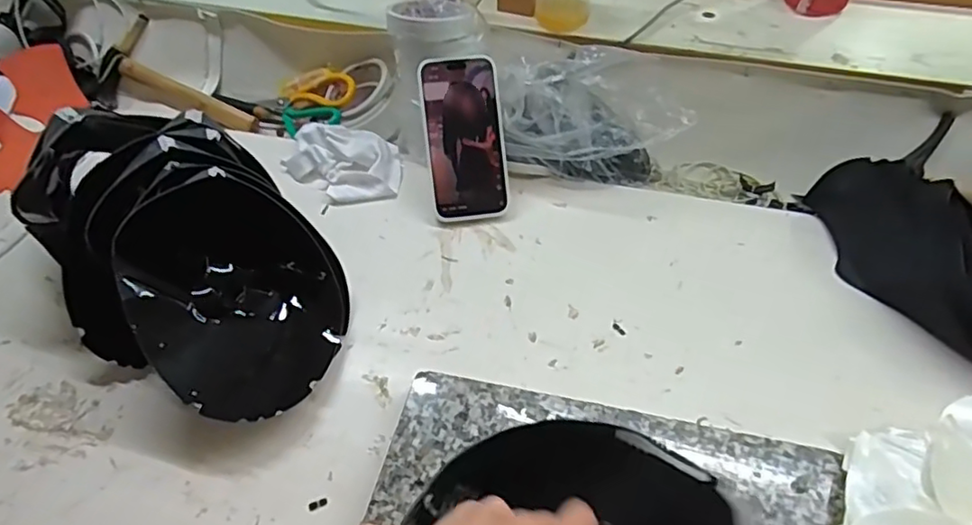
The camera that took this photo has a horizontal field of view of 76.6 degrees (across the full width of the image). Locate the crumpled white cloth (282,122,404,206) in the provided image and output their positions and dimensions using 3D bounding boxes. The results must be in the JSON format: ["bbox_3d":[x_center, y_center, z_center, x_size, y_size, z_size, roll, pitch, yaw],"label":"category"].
[{"bbox_3d":[-0.162,-0.115,0.696,0.124,0.030,0.114,-6,47,-4],"label":"crumpled white cloth"}]

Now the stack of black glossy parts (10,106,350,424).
[{"bbox_3d":[-0.272,-0.020,0.550,0.193,0.121,0.370,-33,54,-26],"label":"stack of black glossy parts"}]

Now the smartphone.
[{"bbox_3d":[-0.022,-0.128,0.637,0.076,0.167,0.014,-6,5,-4],"label":"smartphone"}]

